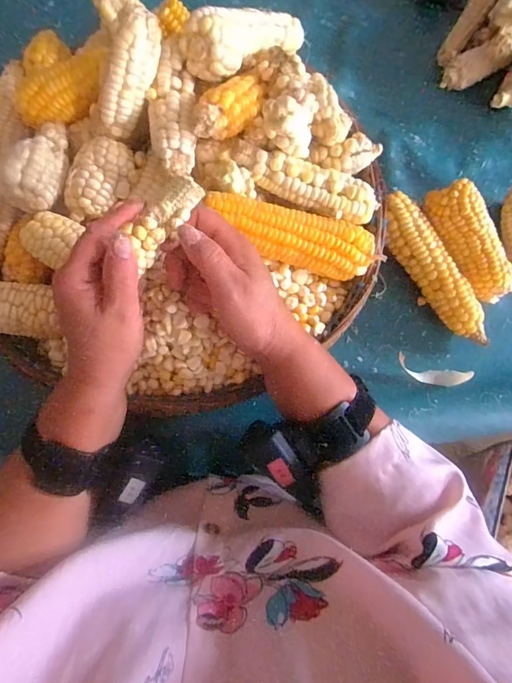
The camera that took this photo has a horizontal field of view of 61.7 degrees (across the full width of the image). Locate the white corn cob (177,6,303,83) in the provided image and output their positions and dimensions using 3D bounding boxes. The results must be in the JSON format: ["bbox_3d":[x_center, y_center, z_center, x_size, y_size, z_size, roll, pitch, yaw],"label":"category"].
[{"bbox_3d":[0.001,-0.260,0.367,0.035,0.042,0.142,44,54,7],"label":"white corn cob"}]

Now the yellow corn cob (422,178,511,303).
[{"bbox_3d":[0.207,-0.094,0.422,0.043,0.051,0.118,-26,80,-6],"label":"yellow corn cob"}]

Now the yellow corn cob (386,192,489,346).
[{"bbox_3d":[0.170,-0.067,0.419,0.034,0.043,0.158,-31,80,-7],"label":"yellow corn cob"}]

